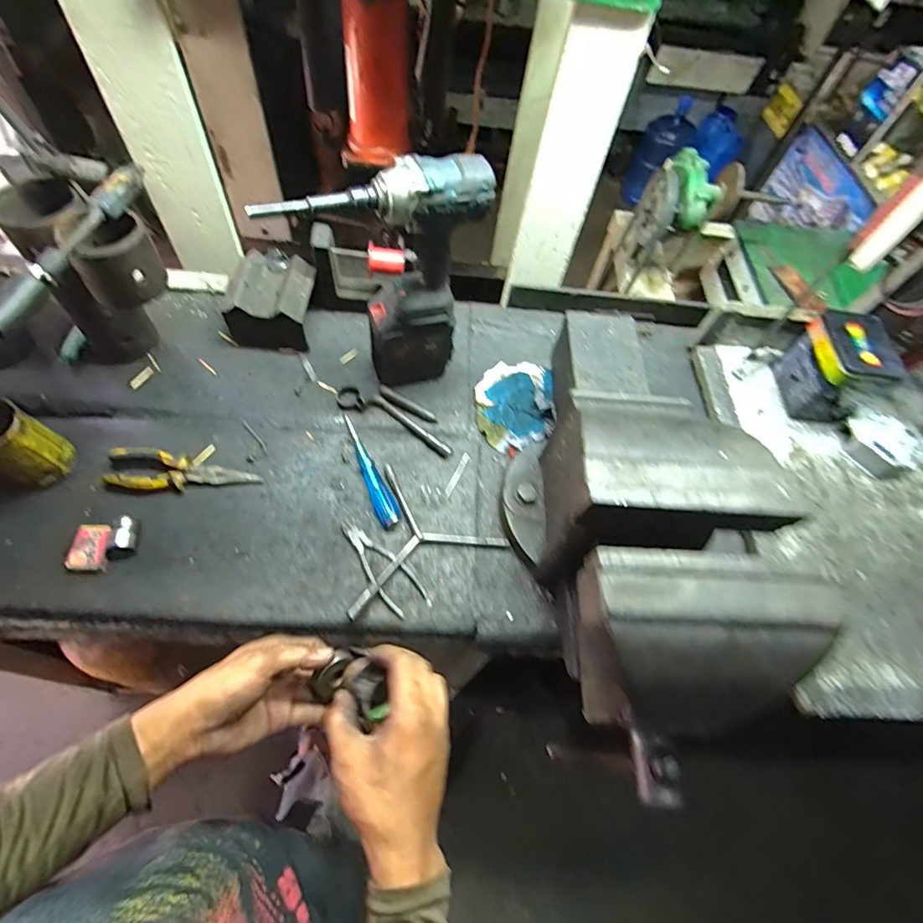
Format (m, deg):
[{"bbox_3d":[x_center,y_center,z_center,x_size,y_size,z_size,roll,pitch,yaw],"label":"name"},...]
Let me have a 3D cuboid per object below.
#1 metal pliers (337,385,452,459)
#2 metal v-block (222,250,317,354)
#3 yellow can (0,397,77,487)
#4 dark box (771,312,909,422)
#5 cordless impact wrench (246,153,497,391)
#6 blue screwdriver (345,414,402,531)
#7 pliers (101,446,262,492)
[{"bbox_3d":[-0.094,-0.074,0.720,0.195,0.022,0.065,27,61,8],"label":"metal pliers"},{"bbox_3d":[-0.298,-0.250,0.755,0.119,0.096,0.132,9,61,1],"label":"metal v-block"},{"bbox_3d":[-0.567,-0.021,0.599,0.085,0.122,0.078,26,62,10],"label":"yellow can"},{"bbox_3d":[0.592,-0.147,0.746,0.105,0.128,0.130,0,61,-4],"label":"dark box"},{"bbox_3d":[-0.106,-0.209,0.623,0.246,0.338,0.078,-21,65,-18],"label":"cordless impact wrench"},{"bbox_3d":[-0.134,0.010,0.671,0.030,0.024,0.193,-22,66,-18],"label":"blue screwdriver"},{"bbox_3d":[-0.379,0.017,0.639,0.194,0.028,0.060,9,60,-2],"label":"pliers"}]

